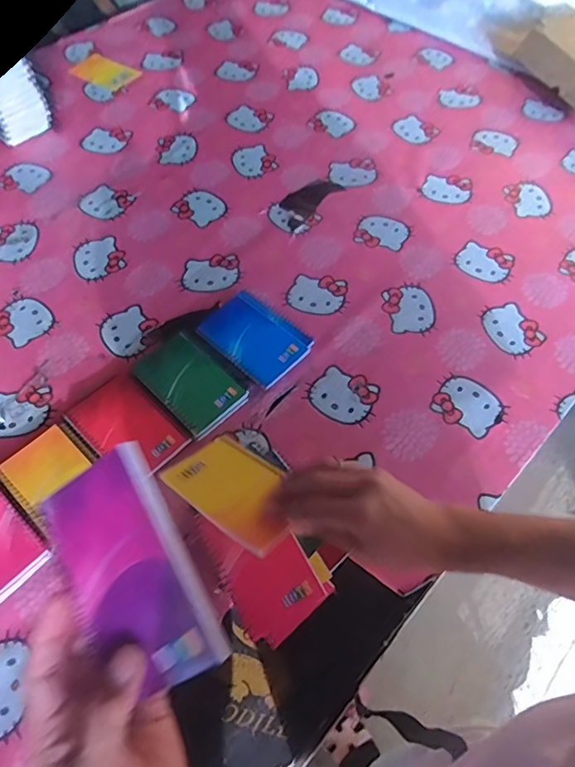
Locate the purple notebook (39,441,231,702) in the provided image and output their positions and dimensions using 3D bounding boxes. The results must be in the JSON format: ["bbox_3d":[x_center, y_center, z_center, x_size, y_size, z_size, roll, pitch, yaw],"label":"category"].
[{"bbox_3d":[-0.092,0.108,0.294,0.078,0.013,0.125,-31,78,17],"label":"purple notebook"}]

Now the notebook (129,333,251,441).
[{"bbox_3d":[-0.121,0.000,0.641,0.084,0.016,0.138,-40,66,-22],"label":"notebook"}]

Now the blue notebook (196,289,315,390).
[{"bbox_3d":[-0.042,-0.060,0.681,0.136,0.019,0.096,39,66,22],"label":"blue notebook"}]

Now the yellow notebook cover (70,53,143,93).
[{"bbox_3d":[-0.368,-0.629,1.034,0.137,0.004,0.084,33,64,19],"label":"yellow notebook cover"}]

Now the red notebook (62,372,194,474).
[{"bbox_3d":[-0.188,0.050,0.602,0.138,0.006,0.085,38,61,23],"label":"red notebook"}]

